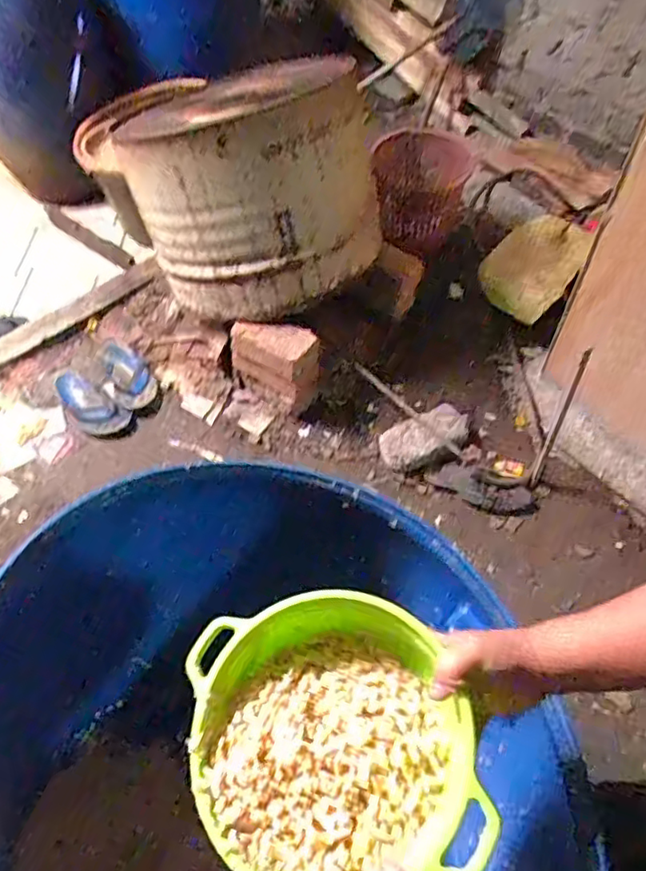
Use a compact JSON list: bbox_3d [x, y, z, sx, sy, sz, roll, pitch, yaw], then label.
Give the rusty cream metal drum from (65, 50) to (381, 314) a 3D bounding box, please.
[{"bbox_3d":[-0.154,-0.636,1.457,0.576,0.440,0.536,-3,52,1],"label":"rusty cream metal drum"}]

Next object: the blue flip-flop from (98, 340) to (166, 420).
[{"bbox_3d":[-0.536,-0.161,1.642,0.123,0.051,0.311,-27,55,-17],"label":"blue flip-flop"}]

